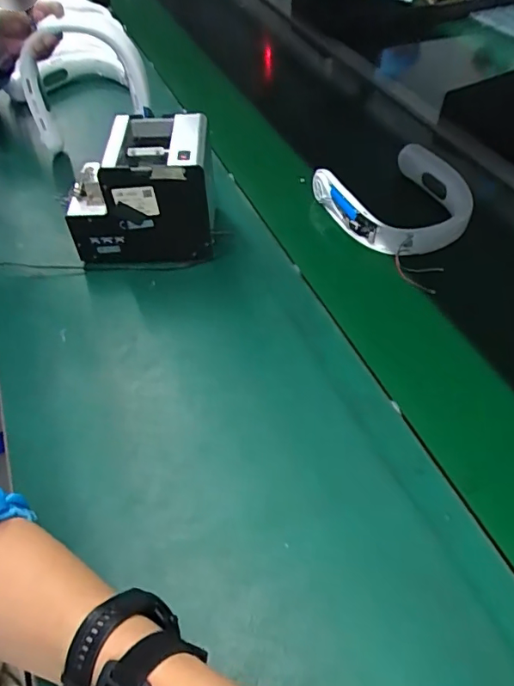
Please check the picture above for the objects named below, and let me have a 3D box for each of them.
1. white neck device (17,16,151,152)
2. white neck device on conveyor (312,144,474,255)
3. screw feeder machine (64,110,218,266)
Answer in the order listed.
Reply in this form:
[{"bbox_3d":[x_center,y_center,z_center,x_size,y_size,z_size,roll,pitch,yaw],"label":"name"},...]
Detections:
[{"bbox_3d":[-0.270,-0.397,0.775,0.205,0.138,0.064,-15,48,20],"label":"white neck device"},{"bbox_3d":[0.210,-0.211,0.747,0.191,0.052,0.196,-20,52,-16],"label":"white neck device on conveyor"},{"bbox_3d":[-0.149,-0.202,0.666,0.171,0.138,0.132,-2,50,-1],"label":"screw feeder machine"}]

